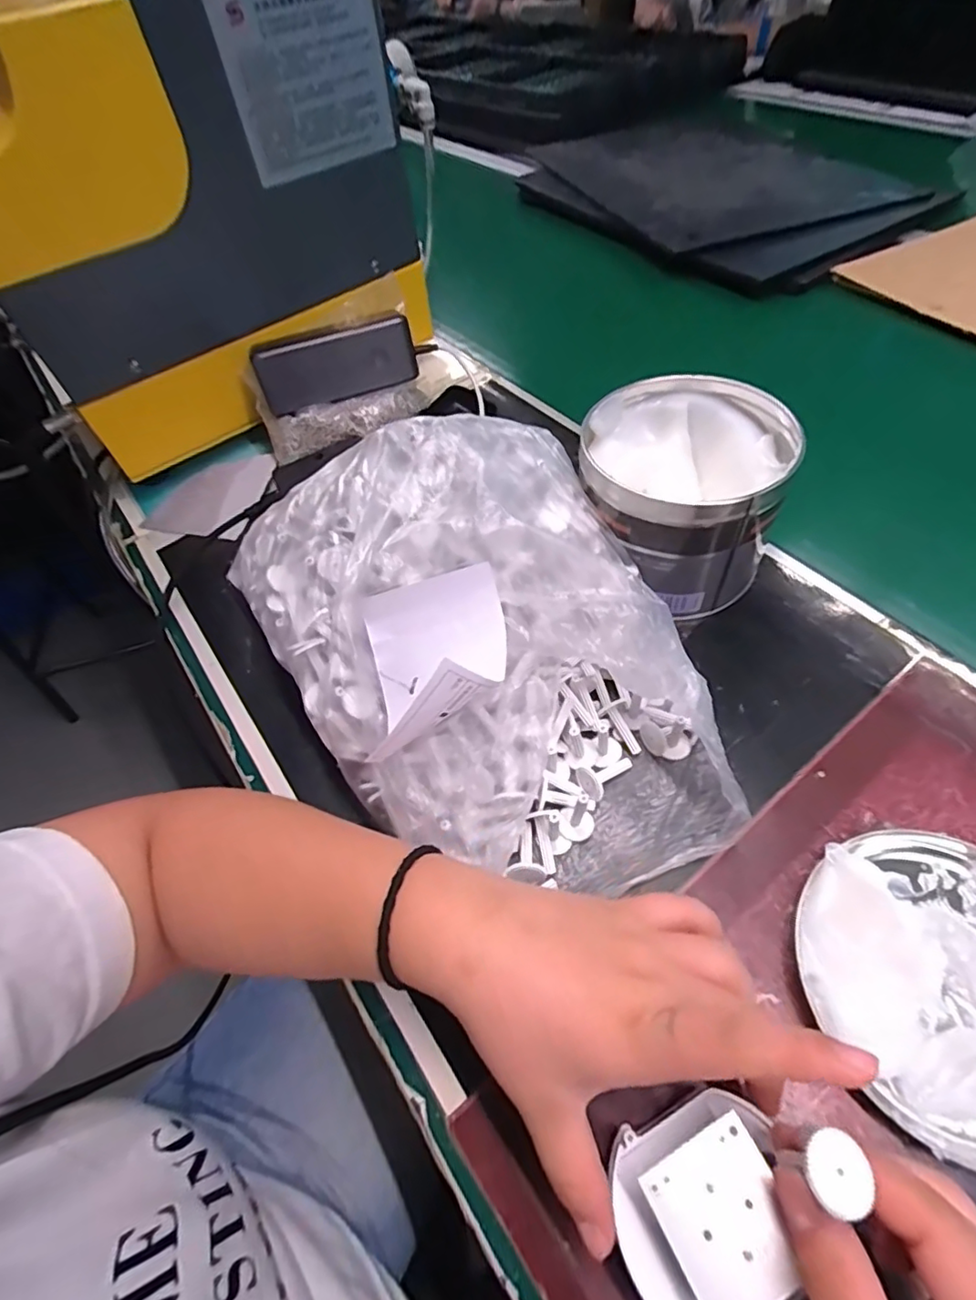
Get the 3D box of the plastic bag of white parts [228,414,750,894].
[{"bbox_3d":[-0.008,-0.001,0.319,0.208,0.116,0.266,-21,56,-10],"label":"plastic bag of white parts"}]

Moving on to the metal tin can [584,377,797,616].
[{"bbox_3d":[0.123,-0.100,0.381,0.122,0.095,0.117,-2,55,3],"label":"metal tin can"}]

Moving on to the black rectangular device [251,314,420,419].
[{"bbox_3d":[-0.123,-0.235,0.472,0.127,0.050,0.025,-21,56,-10],"label":"black rectangular device"}]

